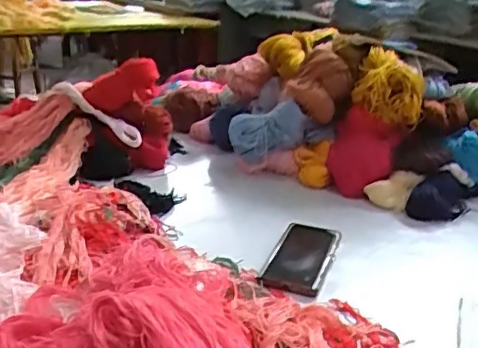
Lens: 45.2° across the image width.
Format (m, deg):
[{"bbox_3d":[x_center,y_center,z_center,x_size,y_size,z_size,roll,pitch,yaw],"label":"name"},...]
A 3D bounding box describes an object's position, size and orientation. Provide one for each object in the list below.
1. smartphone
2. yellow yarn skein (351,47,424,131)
[{"bbox_3d":[0.080,0.106,0.740,0.078,0.010,0.167,10,22,16],"label":"smartphone"},{"bbox_3d":[0.255,-0.145,0.974,0.112,0.105,0.109,10,21,15],"label":"yellow yarn skein"}]

